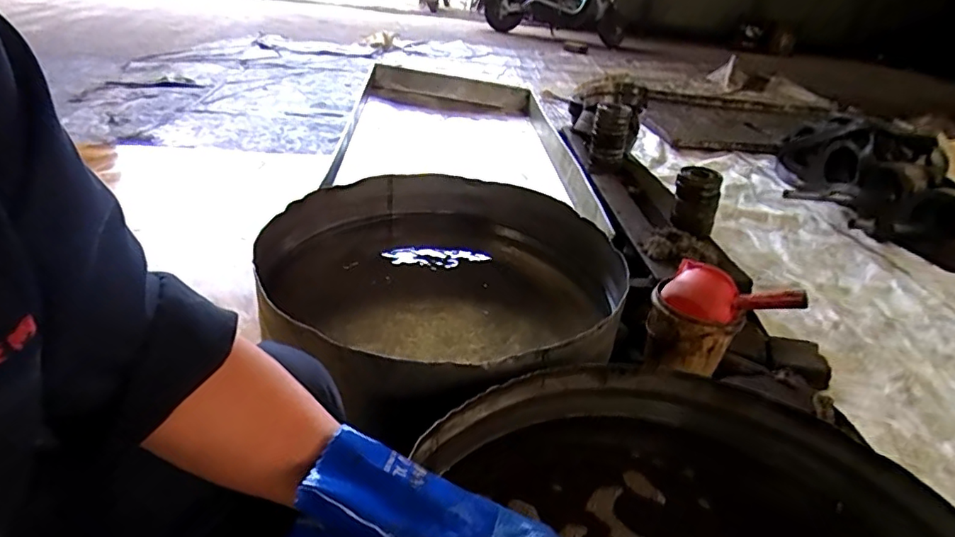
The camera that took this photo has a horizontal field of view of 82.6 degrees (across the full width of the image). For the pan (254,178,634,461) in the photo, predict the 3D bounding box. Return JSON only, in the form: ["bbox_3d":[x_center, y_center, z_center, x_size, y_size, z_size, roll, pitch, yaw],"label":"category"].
[{"bbox_3d":[-0.048,0.026,0.927,0.572,0.155,0.604,5,31,-3],"label":"pan"}]

